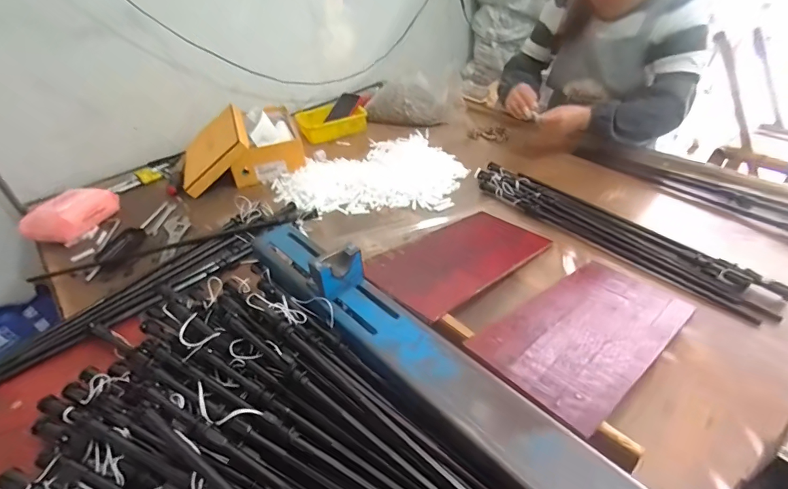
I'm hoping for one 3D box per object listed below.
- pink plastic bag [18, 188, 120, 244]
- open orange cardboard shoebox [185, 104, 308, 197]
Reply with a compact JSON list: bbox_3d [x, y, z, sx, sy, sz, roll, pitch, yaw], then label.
[{"bbox_3d":[-0.710,-0.064,0.899,0.069,0.077,0.190,25,48,33],"label":"pink plastic bag"},{"bbox_3d":[-0.427,-0.282,1.104,0.319,0.104,0.296,-15,39,-11],"label":"open orange cardboard shoebox"}]

